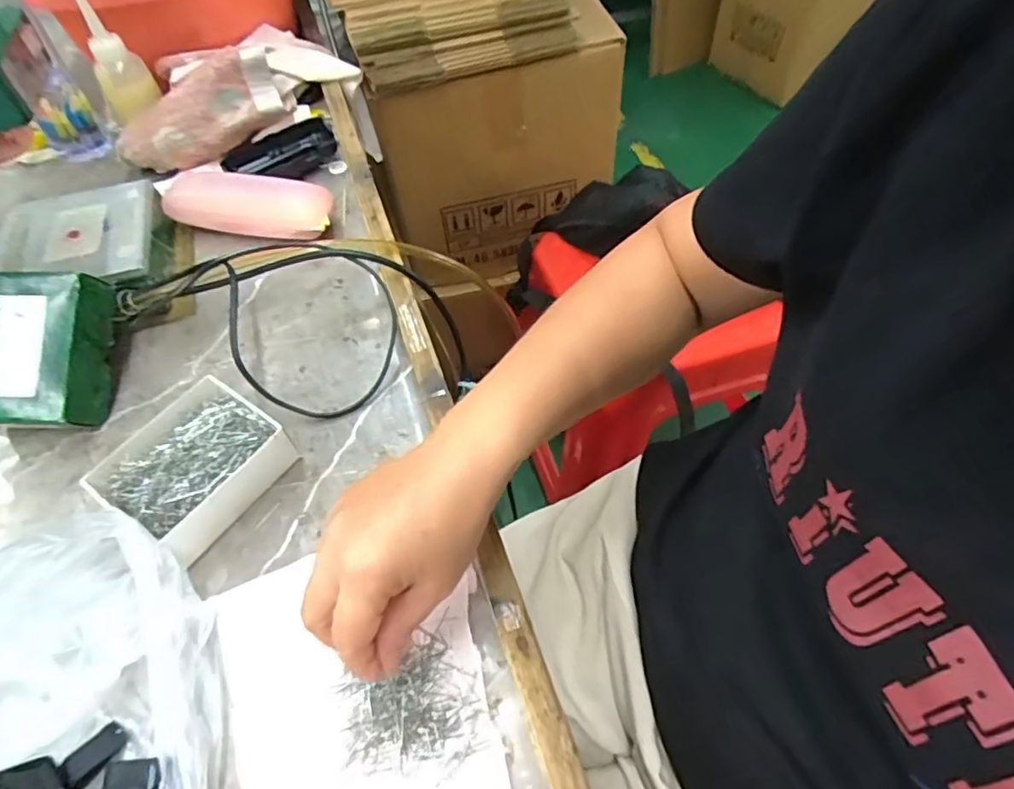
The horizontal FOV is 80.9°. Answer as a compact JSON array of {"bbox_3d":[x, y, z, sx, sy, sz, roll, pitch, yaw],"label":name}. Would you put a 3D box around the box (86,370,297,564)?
[{"bbox_3d":[-0.201,0.047,0.388,0.090,0.042,0.102,31,62,22],"label":"box"}]

